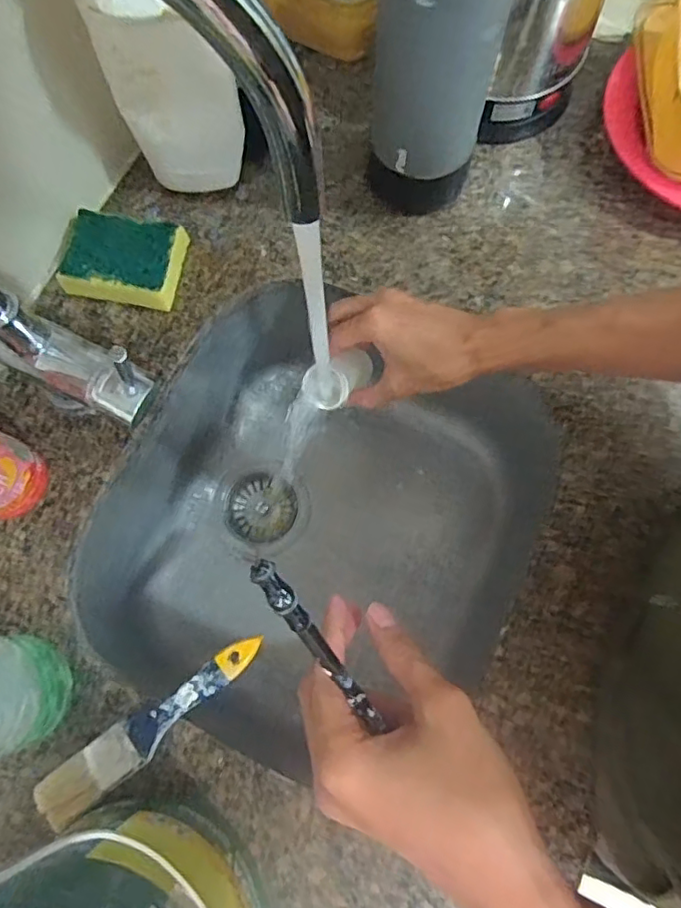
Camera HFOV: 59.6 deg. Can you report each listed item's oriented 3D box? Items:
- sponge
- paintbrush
[{"bbox_3d":[-0.189,-0.171,0.523,0.096,0.033,0.070,9,75,2],"label":"sponge"},{"bbox_3d":[-0.134,0.197,0.432,0.181,0.021,0.033,-36,78,-9],"label":"paintbrush"}]

